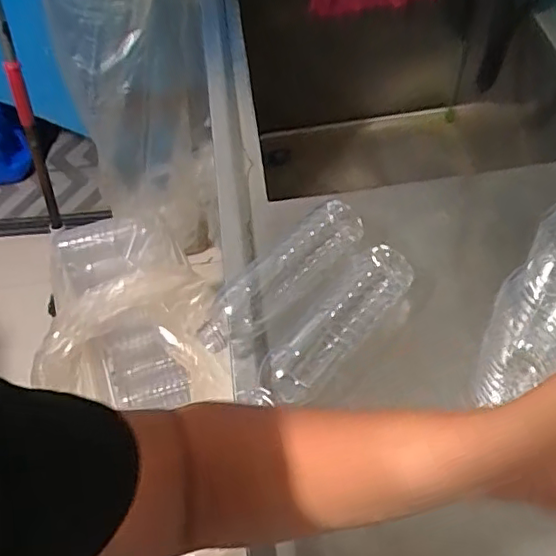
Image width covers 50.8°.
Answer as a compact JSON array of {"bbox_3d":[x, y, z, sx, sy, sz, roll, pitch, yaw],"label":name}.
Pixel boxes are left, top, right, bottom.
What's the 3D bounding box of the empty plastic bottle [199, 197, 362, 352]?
[{"bbox_3d":[0.006,0.002,0.599,0.045,0.059,0.213,38,66,26],"label":"empty plastic bottle"}]

